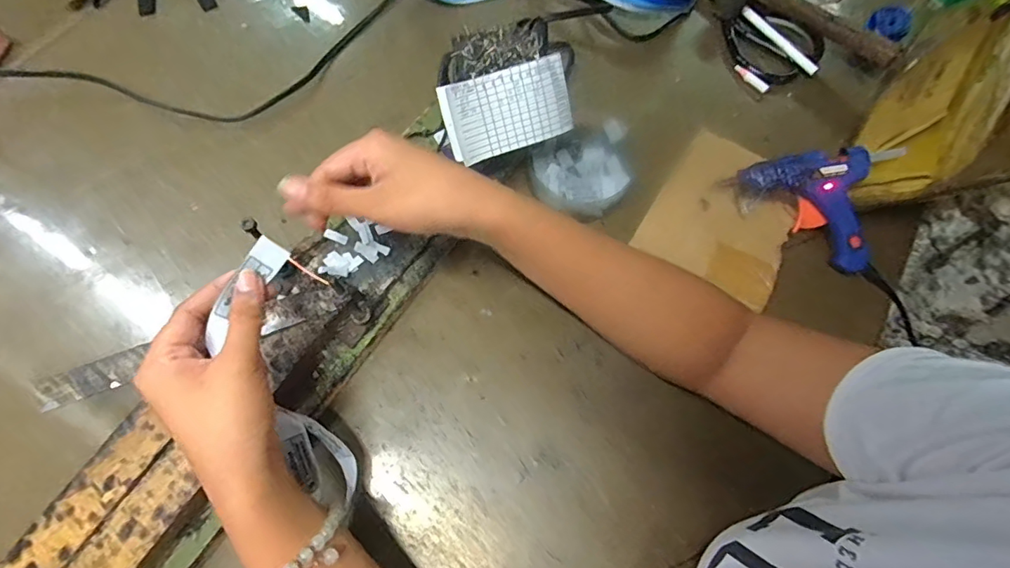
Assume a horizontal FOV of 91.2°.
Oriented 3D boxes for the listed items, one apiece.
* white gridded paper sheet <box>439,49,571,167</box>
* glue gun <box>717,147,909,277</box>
[{"bbox_3d":[0.004,-0.138,0.393,0.104,0.060,0.005,-22,27,-12],"label":"white gridded paper sheet"},{"bbox_3d":[0.283,-0.088,0.436,0.137,0.029,0.098,37,111,7],"label":"glue gun"}]

